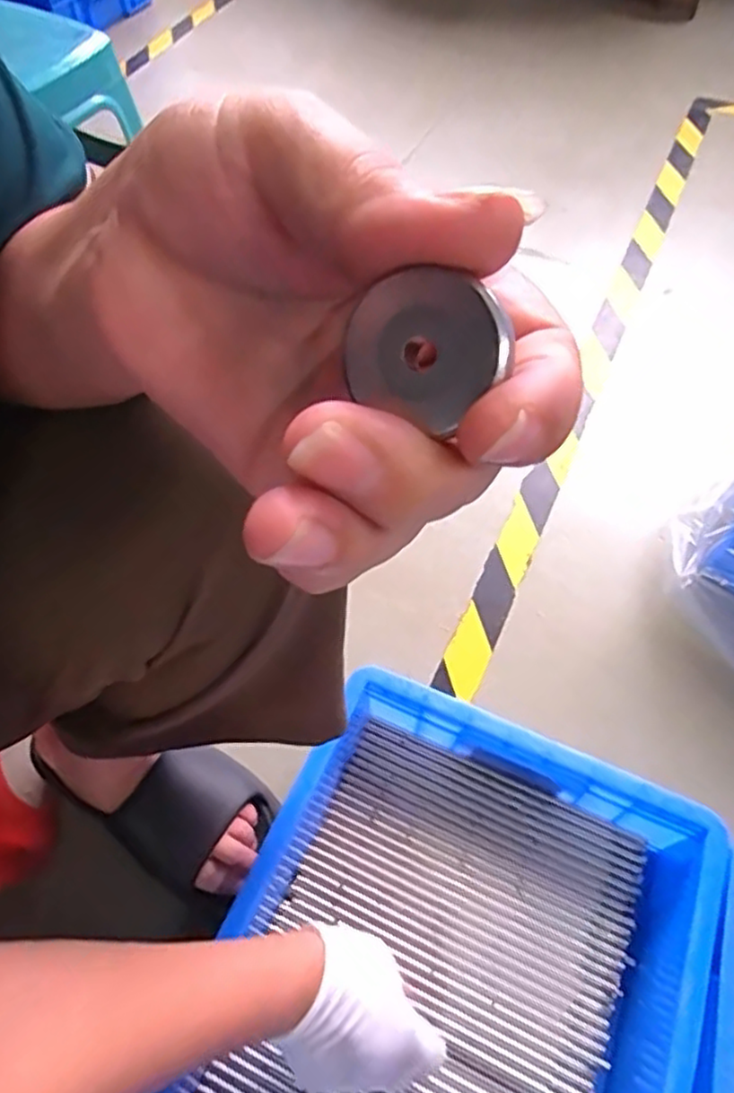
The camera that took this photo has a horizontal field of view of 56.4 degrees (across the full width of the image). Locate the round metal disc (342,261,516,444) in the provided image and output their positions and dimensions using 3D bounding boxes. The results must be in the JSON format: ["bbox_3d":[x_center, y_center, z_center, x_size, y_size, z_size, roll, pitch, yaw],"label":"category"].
[{"bbox_3d":[0.009,-0.034,0.116,0.026,0.024,0.004,23,26,13],"label":"round metal disc"}]

